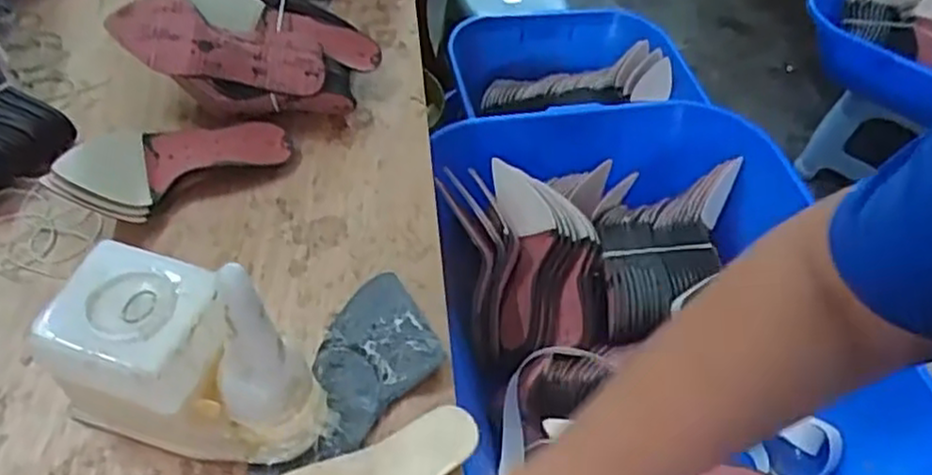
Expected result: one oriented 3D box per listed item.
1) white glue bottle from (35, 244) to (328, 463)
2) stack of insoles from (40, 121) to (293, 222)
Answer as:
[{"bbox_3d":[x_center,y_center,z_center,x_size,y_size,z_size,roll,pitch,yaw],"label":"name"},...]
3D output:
[{"bbox_3d":[-0.211,0.088,0.580,0.199,0.162,0.107,15,51,9],"label":"white glue bottle"},{"bbox_3d":[-0.299,-0.083,0.760,0.236,0.066,0.083,-20,53,-34],"label":"stack of insoles"}]

